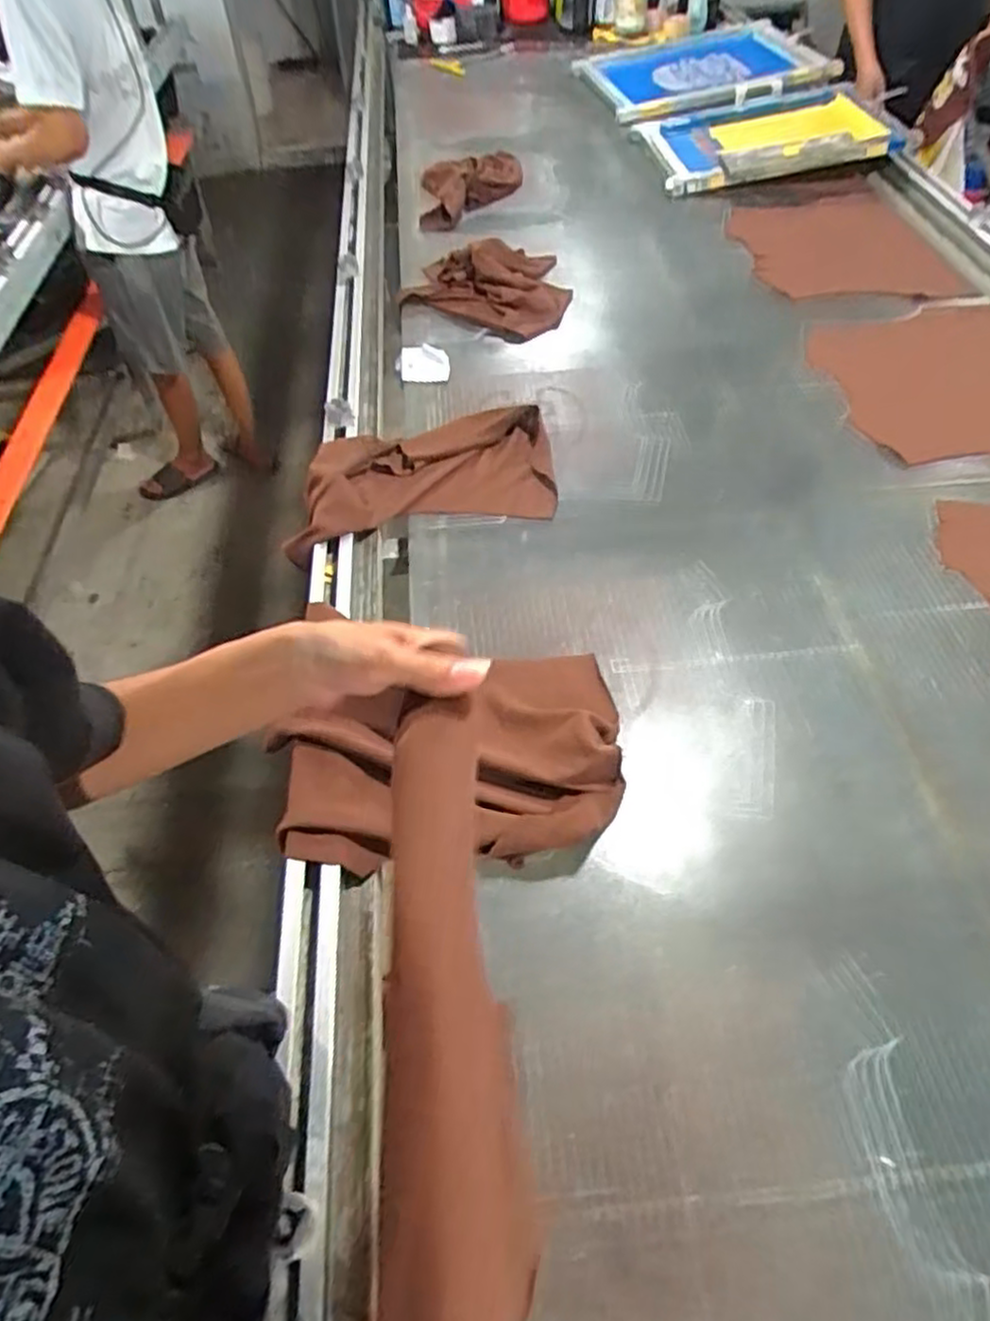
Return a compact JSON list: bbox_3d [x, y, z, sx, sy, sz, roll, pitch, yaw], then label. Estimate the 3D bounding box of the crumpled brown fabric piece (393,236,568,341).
[{"bbox_3d":[-0.001,-0.703,1.348,0.337,0.072,0.274,37,62,26],"label":"crumpled brown fabric piece"}]

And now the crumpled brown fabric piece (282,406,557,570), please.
[{"bbox_3d":[-0.103,-0.265,1.032,0.375,0.052,0.212,-10,53,-5],"label":"crumpled brown fabric piece"}]

